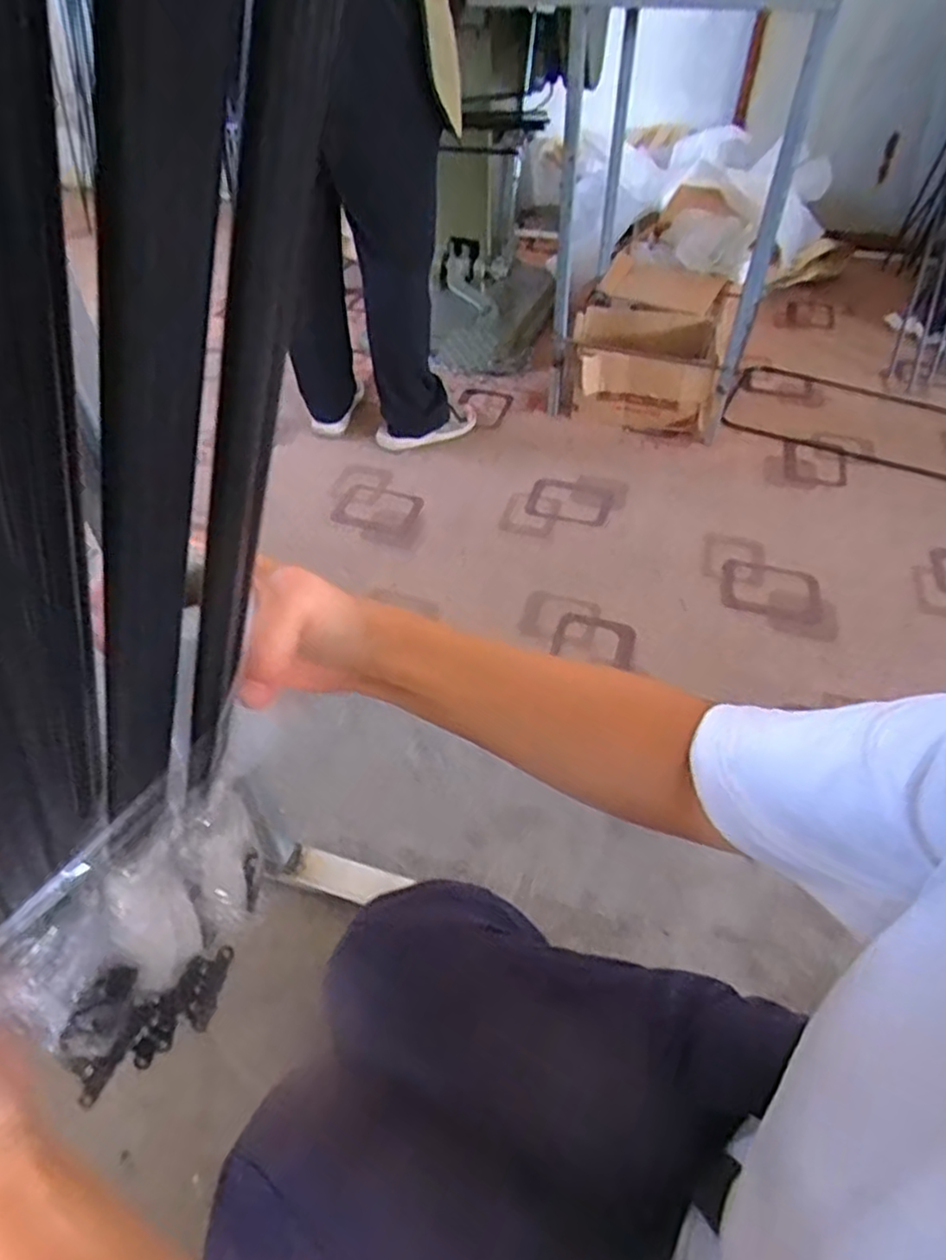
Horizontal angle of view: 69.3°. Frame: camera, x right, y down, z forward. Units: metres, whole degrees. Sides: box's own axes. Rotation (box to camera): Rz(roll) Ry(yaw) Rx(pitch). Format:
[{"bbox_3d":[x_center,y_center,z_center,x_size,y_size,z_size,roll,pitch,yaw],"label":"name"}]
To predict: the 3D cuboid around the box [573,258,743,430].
[{"bbox_3d":[0.442,-0.707,1.694,0.352,0.201,0.471,15,49,15],"label":"box"}]

